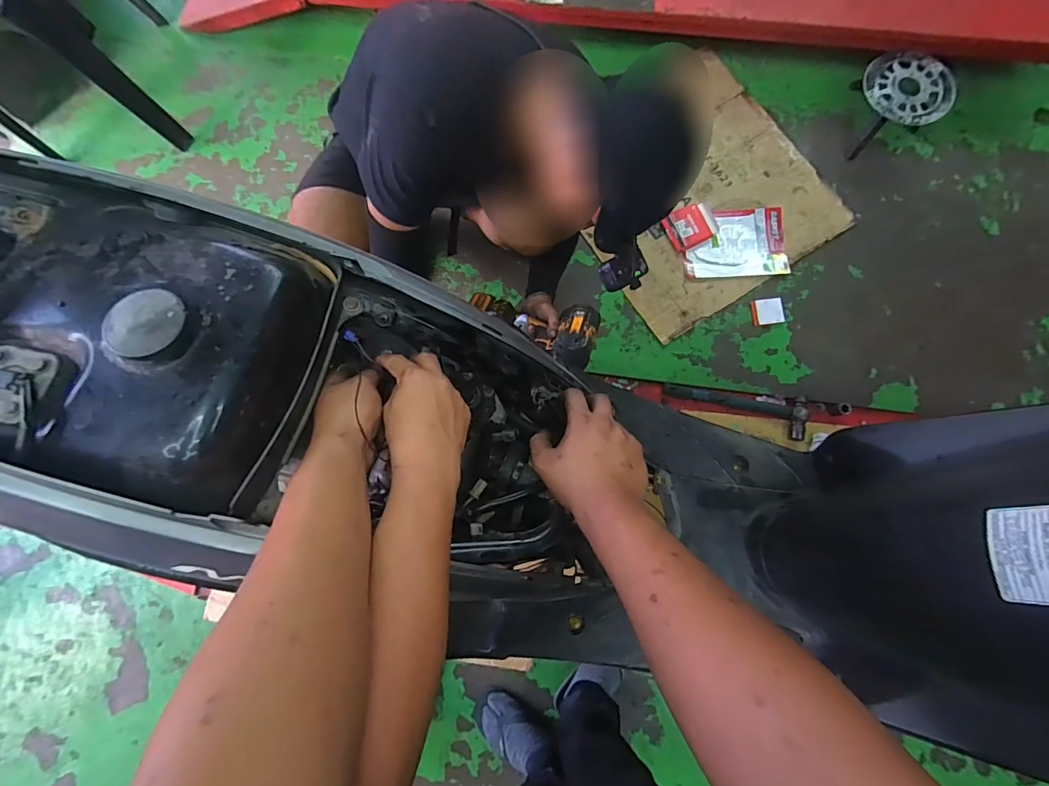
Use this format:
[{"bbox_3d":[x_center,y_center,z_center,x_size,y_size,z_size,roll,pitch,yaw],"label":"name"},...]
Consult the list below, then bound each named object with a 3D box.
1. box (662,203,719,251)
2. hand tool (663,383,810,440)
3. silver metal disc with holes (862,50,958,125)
[{"bbox_3d":[0.445,-0.449,1.180,0.121,0.031,0.105,-28,81,-2],"label":"box"},{"bbox_3d":[0.454,0.024,0.954,0.298,0.037,0.085,15,81,4],"label":"hand tool"},{"bbox_3d":[0.961,-0.766,1.100,0.212,0.023,0.191,33,81,11],"label":"silver metal disc with holes"}]

